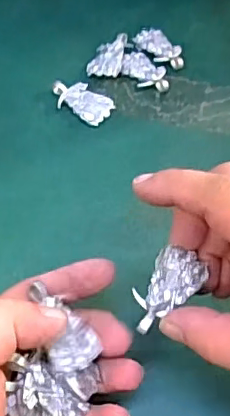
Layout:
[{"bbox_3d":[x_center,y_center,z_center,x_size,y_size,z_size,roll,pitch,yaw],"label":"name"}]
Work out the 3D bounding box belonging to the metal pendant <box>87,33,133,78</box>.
[{"bbox_3d":[-0.003,-0.110,0.401,0.023,0.006,0.042,17,60,10],"label":"metal pendant"}]

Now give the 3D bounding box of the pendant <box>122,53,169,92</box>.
[{"bbox_3d":[0.022,-0.096,0.395,0.039,0.005,0.024,32,64,18],"label":"pendant"}]

